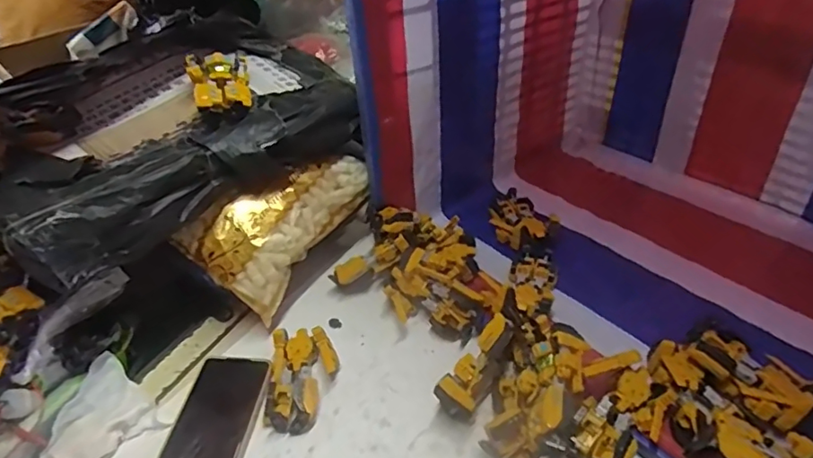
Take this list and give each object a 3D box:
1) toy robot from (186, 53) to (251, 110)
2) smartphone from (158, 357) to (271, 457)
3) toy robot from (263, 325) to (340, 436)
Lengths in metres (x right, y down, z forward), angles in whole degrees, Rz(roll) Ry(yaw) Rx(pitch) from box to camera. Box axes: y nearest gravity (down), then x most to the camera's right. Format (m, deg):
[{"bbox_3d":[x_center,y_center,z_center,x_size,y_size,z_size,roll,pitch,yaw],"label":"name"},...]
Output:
[{"bbox_3d":[-0.200,-0.156,0.589,0.062,0.041,0.097,-15,40,-14],"label":"toy robot"},{"bbox_3d":[-0.188,0.193,0.519,0.079,0.012,0.165,2,39,8],"label":"smartphone"},{"bbox_3d":[-0.108,0.152,0.556,0.067,0.038,0.109,-3,38,1],"label":"toy robot"}]

